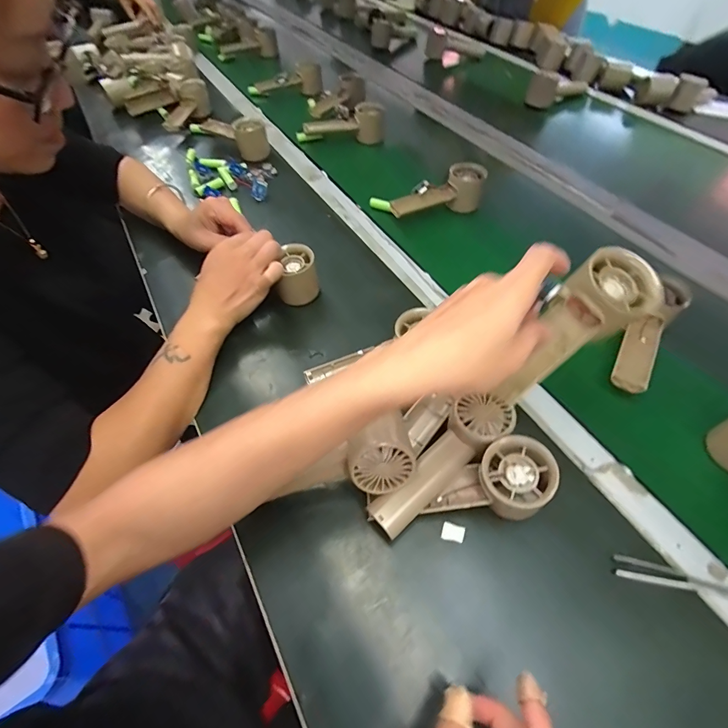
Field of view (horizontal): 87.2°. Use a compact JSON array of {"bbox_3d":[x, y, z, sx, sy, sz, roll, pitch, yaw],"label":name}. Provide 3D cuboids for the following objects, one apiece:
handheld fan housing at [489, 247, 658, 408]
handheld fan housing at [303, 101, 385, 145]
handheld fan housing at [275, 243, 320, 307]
[{"bbox_3d":[0.151,-0.024,0.278,0.145,0.027,0.053,-42,64,-8],"label":"handheld fan housing"},{"bbox_3d":[-0.037,-0.478,0.753,0.156,0.068,0.059,7,57,6],"label":"handheld fan housing"},{"bbox_3d":[-0.088,-0.109,0.493,0.053,0.069,0.050,-1,56,1],"label":"handheld fan housing"}]

